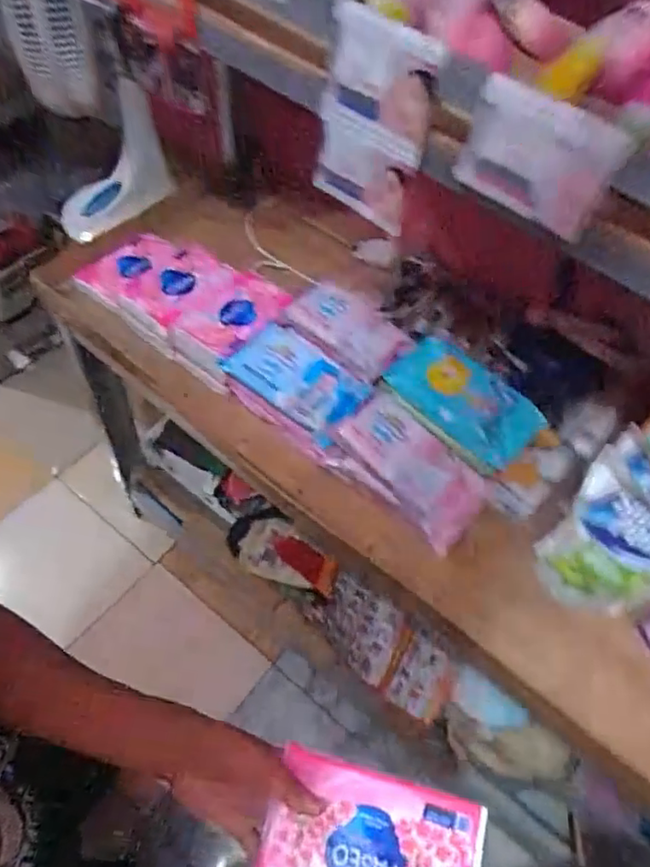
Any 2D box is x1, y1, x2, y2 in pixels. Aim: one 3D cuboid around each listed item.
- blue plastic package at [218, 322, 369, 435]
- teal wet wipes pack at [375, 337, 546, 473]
[{"bbox_3d":[-0.035,-0.077,0.782,0.183,0.034,0.100,35,61,17],"label":"blue plastic package"},{"bbox_3d":[0.173,-0.043,0.753,0.108,0.035,0.189,-42,68,-12],"label":"teal wet wipes pack"}]

